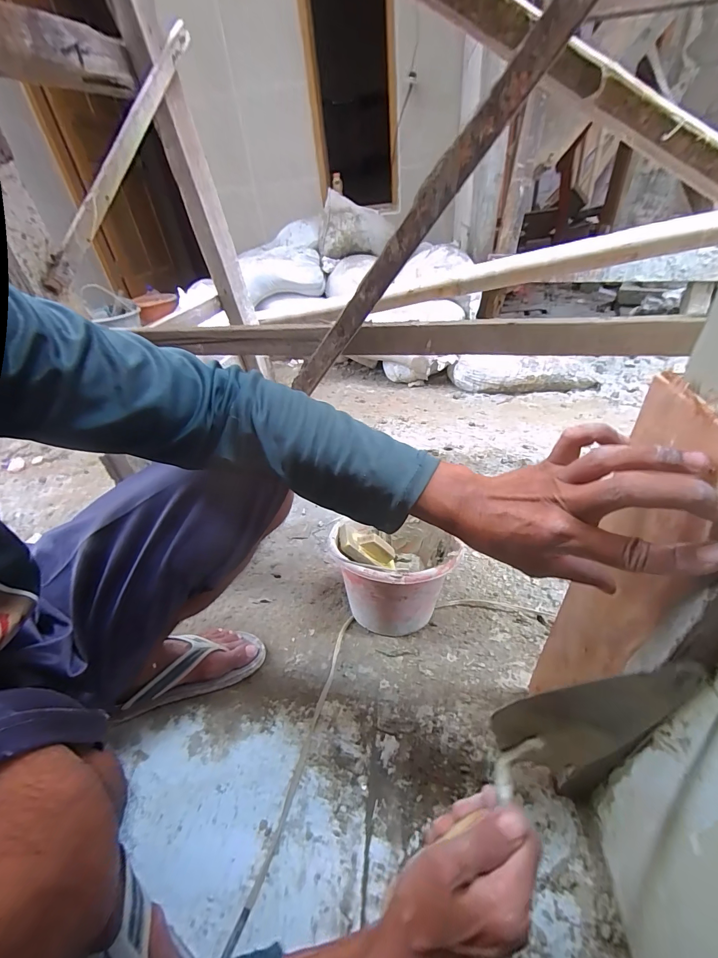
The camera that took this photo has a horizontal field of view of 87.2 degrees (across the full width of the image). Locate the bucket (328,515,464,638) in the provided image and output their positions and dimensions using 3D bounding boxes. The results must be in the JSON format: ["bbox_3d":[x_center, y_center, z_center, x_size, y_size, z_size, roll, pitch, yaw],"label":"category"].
[{"bbox_3d":[0.067,0.160,0.705,0.215,0.159,0.200,-3,35,2],"label":"bucket"}]

